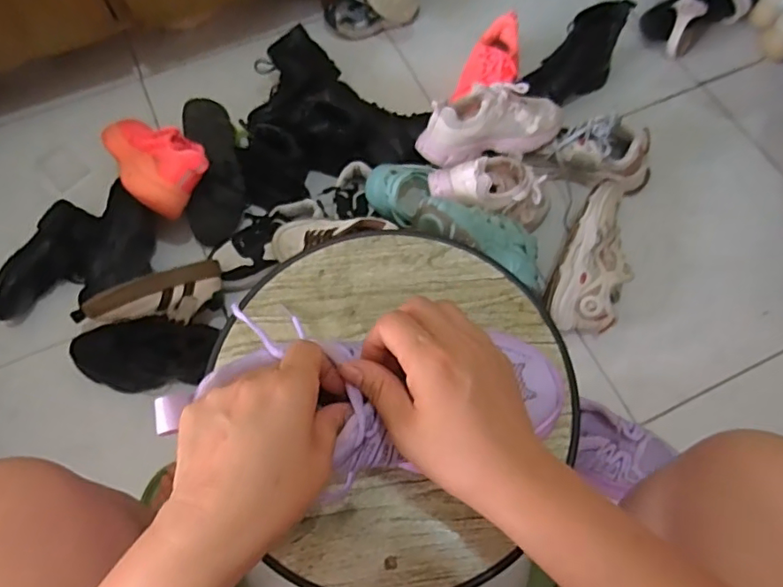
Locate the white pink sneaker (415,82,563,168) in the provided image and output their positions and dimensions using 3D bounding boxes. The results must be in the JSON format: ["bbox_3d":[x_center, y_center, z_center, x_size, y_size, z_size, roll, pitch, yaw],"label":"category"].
[{"bbox_3d":[0.162,-0.269,0.876,0.242,0.084,0.090,-11,66,-4],"label":"white pink sneaker"}]

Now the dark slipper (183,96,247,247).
[{"bbox_3d":[-0.295,-0.207,0.920,0.095,0.050,0.248,-4,85,-1],"label":"dark slipper"}]

